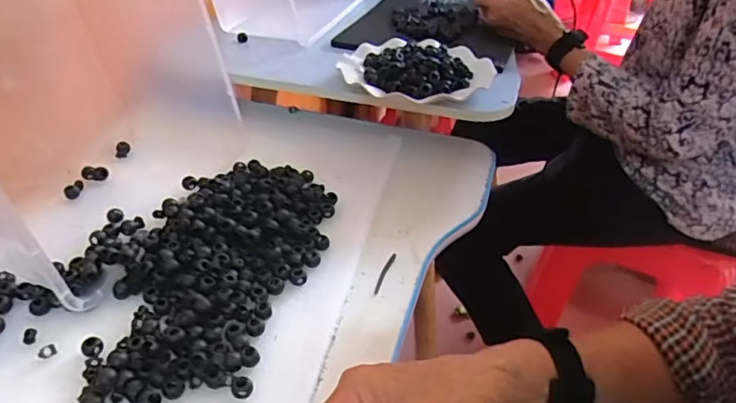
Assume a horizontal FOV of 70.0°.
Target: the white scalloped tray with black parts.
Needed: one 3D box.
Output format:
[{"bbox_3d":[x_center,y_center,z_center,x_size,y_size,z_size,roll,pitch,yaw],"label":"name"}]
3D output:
[{"bbox_3d":[0.060,-0.169,0.651,0.180,0.026,0.162,16,41,16],"label":"white scalloped tray with black parts"}]

